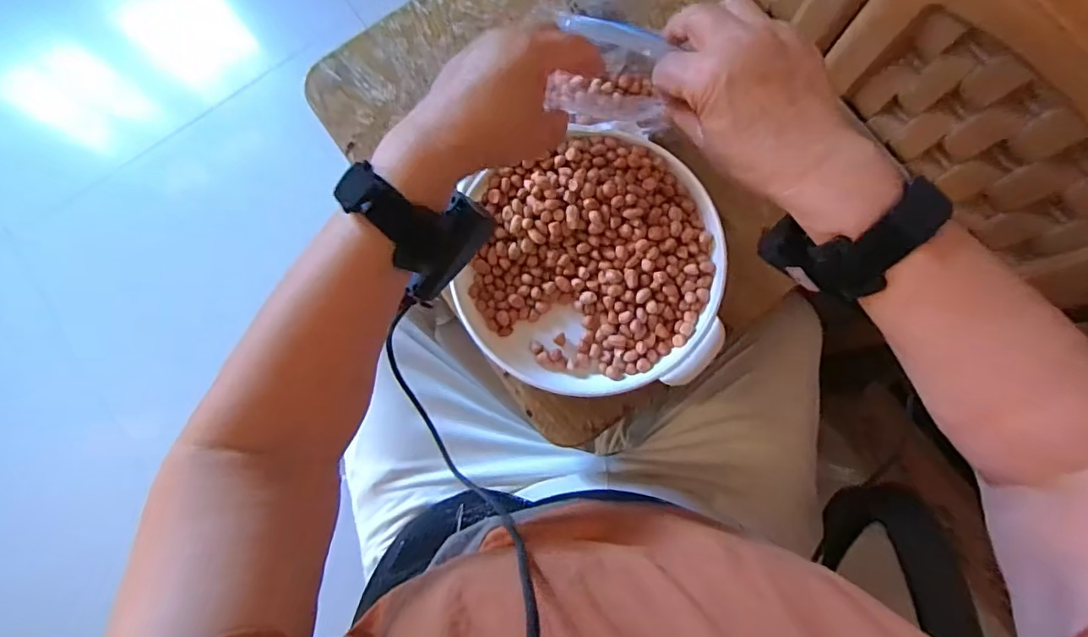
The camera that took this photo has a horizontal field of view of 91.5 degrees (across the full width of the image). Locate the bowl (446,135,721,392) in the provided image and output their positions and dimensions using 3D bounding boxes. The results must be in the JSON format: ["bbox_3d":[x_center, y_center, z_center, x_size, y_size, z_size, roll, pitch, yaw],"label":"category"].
[{"bbox_3d":[0.038,-0.045,0.447,0.217,0.043,0.210,0,81,2],"label":"bowl"}]

